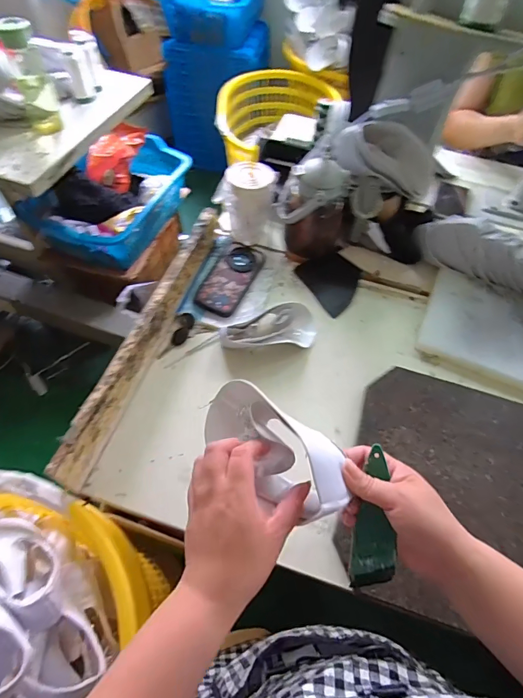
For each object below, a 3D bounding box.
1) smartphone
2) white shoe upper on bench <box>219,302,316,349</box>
[{"bbox_3d":[-0.059,-0.139,0.768,0.084,0.019,0.167,21,59,10],"label":"smartphone"},{"bbox_3d":[0.013,-0.043,0.701,0.172,0.043,0.081,-5,58,-6],"label":"white shoe upper on bench"}]

